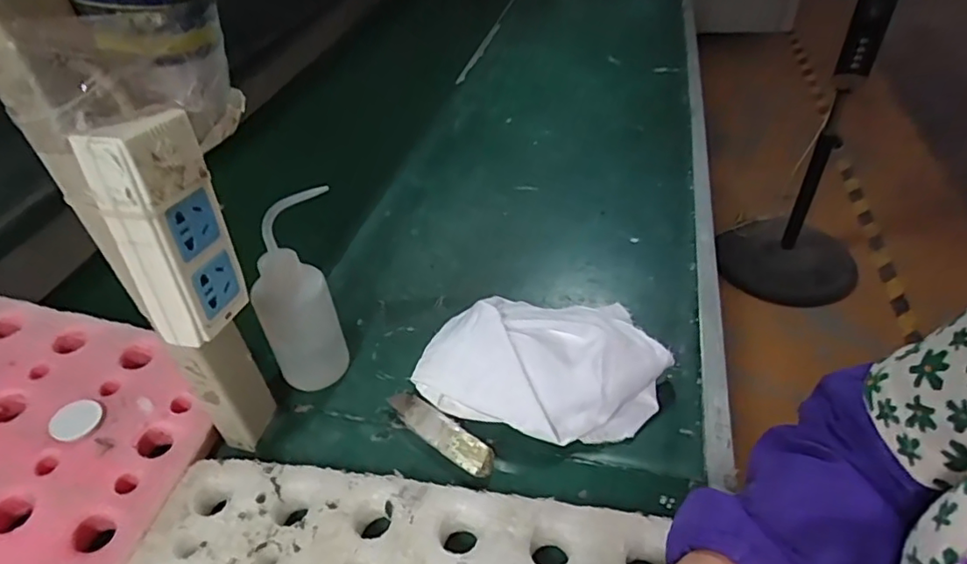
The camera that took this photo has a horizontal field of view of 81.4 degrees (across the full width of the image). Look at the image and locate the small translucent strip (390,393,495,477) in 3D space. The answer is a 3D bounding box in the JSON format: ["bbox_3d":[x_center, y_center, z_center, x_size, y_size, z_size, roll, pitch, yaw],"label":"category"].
[{"bbox_3d":[-0.036,0.124,0.467,0.106,0.008,0.028,24,47,30],"label":"small translucent strip"}]

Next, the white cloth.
[{"bbox_3d":[0.052,0.064,0.493,0.199,0.054,0.128,10,42,16],"label":"white cloth"}]

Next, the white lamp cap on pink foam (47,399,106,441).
[{"bbox_3d":[-0.315,0.107,0.436,0.036,0.008,0.031,-33,74,-37],"label":"white lamp cap on pink foam"}]

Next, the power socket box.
[{"bbox_3d":[-0.180,-0.030,0.325,0.029,0.127,0.057,8,42,14],"label":"power socket box"}]

